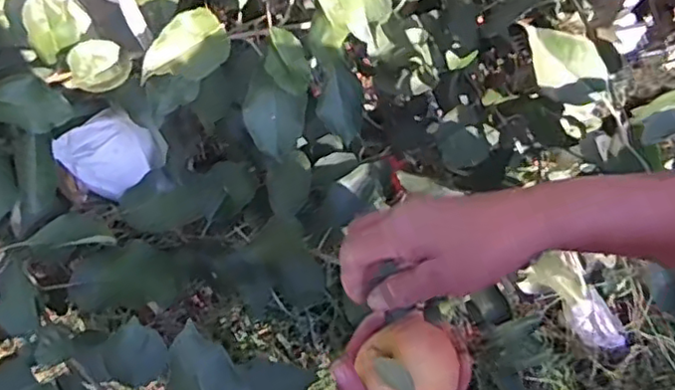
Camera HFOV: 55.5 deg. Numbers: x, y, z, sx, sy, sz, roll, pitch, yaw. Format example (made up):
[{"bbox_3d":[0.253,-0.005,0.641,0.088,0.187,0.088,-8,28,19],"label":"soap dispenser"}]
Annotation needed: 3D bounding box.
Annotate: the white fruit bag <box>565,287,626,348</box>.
[{"bbox_3d":[0.492,0.239,1.227,0.079,0.050,0.114,-35,84,25],"label":"white fruit bag"}]

